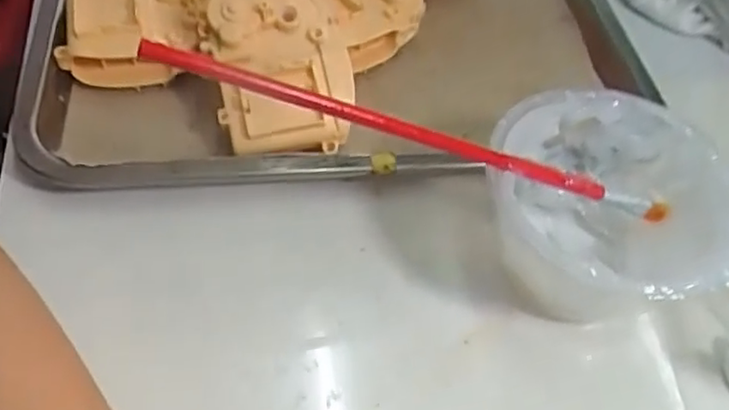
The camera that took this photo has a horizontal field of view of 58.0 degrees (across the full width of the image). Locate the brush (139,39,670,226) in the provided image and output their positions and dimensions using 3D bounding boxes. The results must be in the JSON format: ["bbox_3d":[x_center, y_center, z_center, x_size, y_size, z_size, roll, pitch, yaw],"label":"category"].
[{"bbox_3d":[0.037,-0.023,0.265,0.246,0.011,0.006,14,49,-26],"label":"brush"}]

